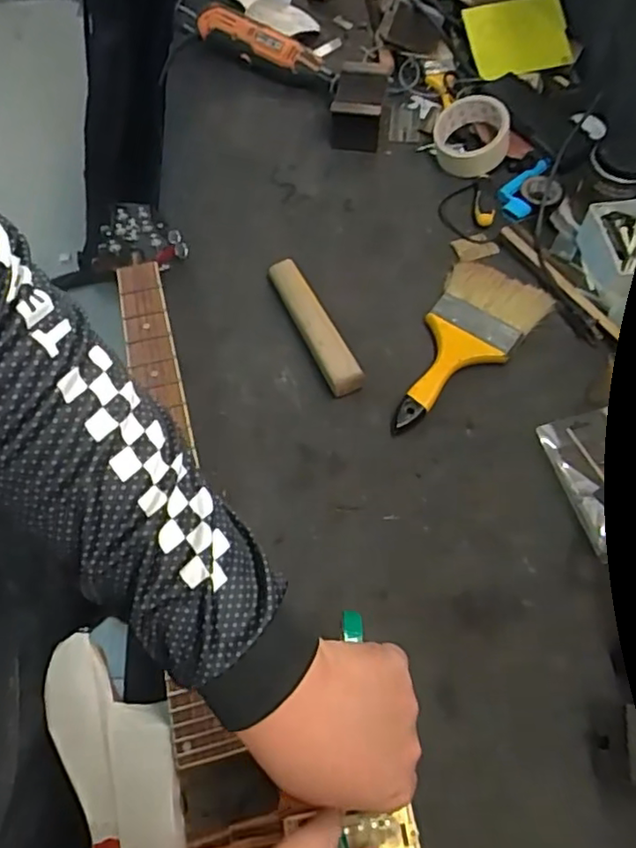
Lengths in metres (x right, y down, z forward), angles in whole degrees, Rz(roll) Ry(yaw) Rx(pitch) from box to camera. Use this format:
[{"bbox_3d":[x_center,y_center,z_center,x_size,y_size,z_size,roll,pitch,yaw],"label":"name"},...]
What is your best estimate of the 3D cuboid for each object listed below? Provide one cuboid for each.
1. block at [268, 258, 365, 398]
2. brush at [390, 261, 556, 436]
[{"bbox_3d":[-0.005,-0.107,0.659,0.038,0.021,0.176,-22,64,-10],"label":"block"},{"bbox_3d":[0.144,-0.081,0.649,0.106,0.020,0.224,35,69,17],"label":"brush"}]

